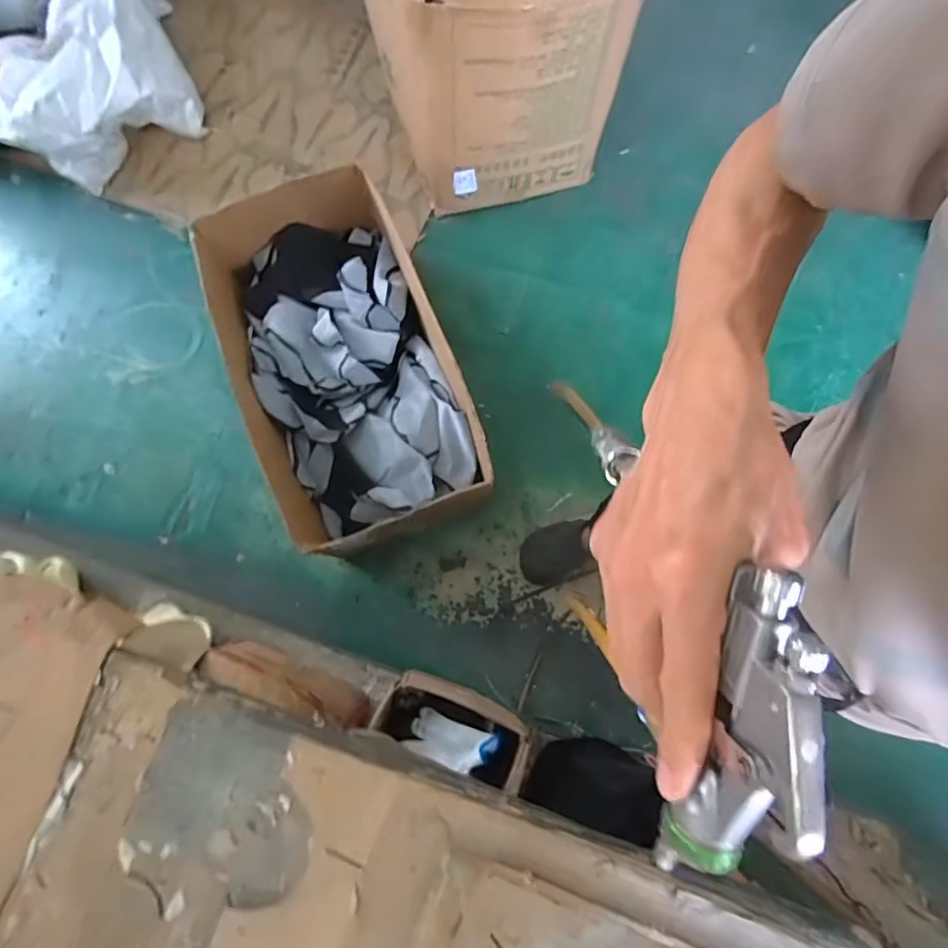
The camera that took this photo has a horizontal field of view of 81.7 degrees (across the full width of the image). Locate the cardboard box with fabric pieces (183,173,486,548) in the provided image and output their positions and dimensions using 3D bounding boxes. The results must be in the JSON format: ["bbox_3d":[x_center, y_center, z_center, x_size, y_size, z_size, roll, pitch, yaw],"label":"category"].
[{"bbox_3d":[-0.312,-0.263,1.308,0.456,0.253,0.842,-21,80,-3],"label":"cardboard box with fabric pieces"}]

